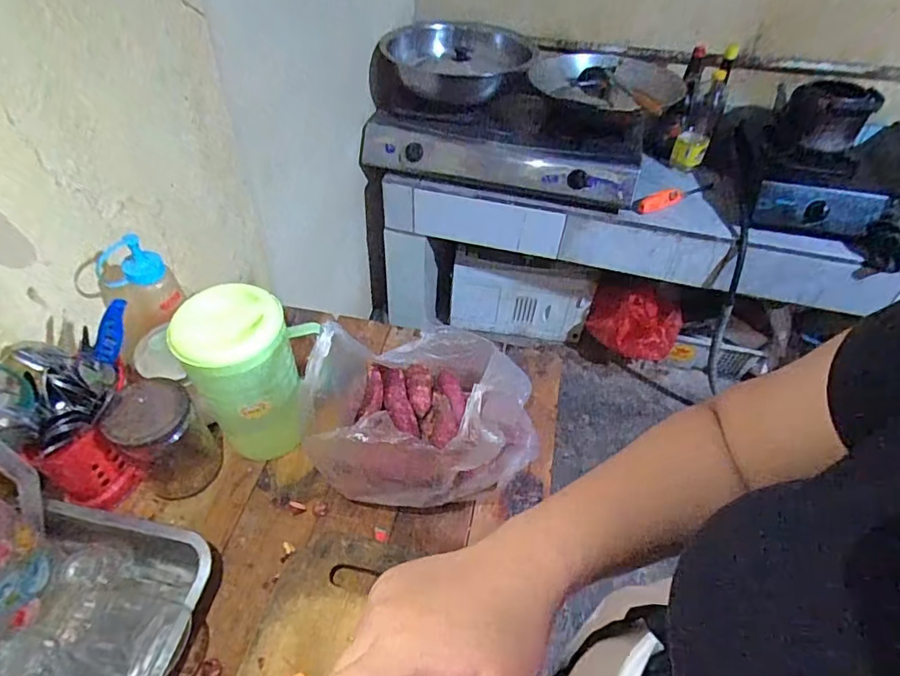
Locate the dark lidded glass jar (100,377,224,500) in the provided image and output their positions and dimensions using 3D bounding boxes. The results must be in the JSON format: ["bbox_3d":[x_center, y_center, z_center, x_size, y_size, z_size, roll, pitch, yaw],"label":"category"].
[{"bbox_3d":[-0.307,0.110,0.582,0.085,0.126,0.073,-27,54,-26],"label":"dark lidded glass jar"}]

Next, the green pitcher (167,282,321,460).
[{"bbox_3d":[-0.215,0.043,0.586,0.086,0.203,0.119,35,54,25],"label":"green pitcher"}]

